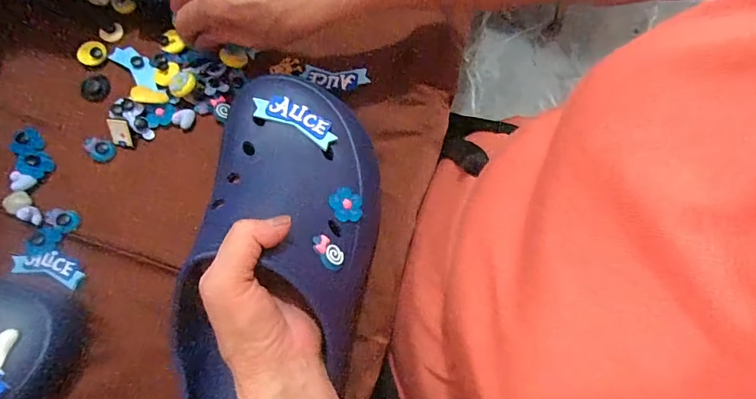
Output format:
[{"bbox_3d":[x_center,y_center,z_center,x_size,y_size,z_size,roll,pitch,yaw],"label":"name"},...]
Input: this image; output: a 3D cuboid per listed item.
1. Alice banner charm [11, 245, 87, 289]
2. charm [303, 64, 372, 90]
[{"bbox_3d":[-0.254,0.051,0.343,0.062,0.005,0.023,20,72,5],"label":"Alice banner charm"},{"bbox_3d":[-0.037,-0.108,0.398,0.057,0.005,0.022,8,81,10],"label":"charm"}]

